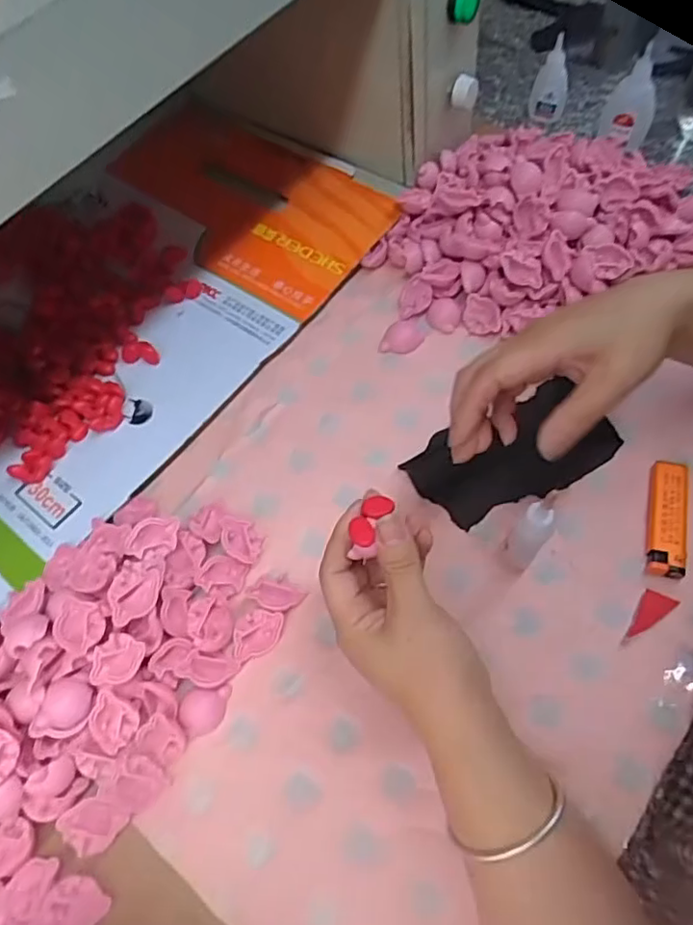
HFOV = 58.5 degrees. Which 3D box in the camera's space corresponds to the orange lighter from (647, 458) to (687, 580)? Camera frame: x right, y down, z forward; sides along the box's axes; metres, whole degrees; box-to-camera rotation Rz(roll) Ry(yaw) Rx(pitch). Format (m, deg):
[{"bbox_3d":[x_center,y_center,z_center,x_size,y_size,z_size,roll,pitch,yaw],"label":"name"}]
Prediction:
[{"bbox_3d":[0.214,0.037,0.412,0.022,0.012,0.079,13,64,10],"label":"orange lighter"}]

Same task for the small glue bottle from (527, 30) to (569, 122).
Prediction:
[{"bbox_3d":[0.198,-0.368,0.595,0.034,0.063,0.042,13,64,10],"label":"small glue bottle"}]

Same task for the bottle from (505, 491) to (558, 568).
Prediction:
[{"bbox_3d":[0.111,0.041,0.373,0.021,0.086,0.016,36,70,20],"label":"bottle"}]

